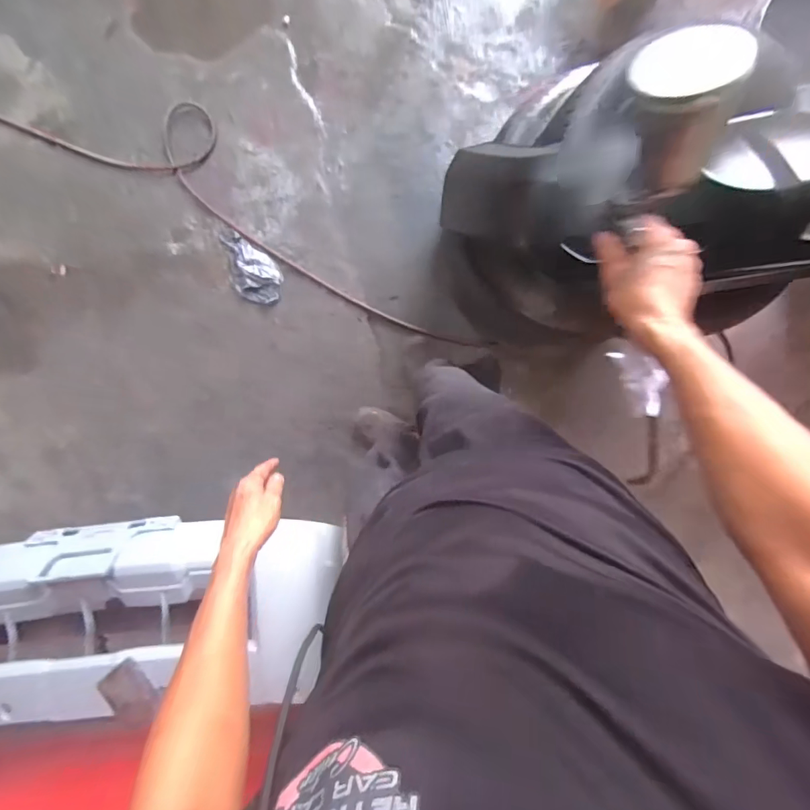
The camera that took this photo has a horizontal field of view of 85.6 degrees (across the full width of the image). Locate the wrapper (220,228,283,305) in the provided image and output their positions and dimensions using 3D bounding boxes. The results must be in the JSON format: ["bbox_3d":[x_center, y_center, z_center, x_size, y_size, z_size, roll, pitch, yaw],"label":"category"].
[{"bbox_3d":[-0.462,-0.402,1.279,0.129,0.012,0.242,-44,95,3],"label":"wrapper"}]

